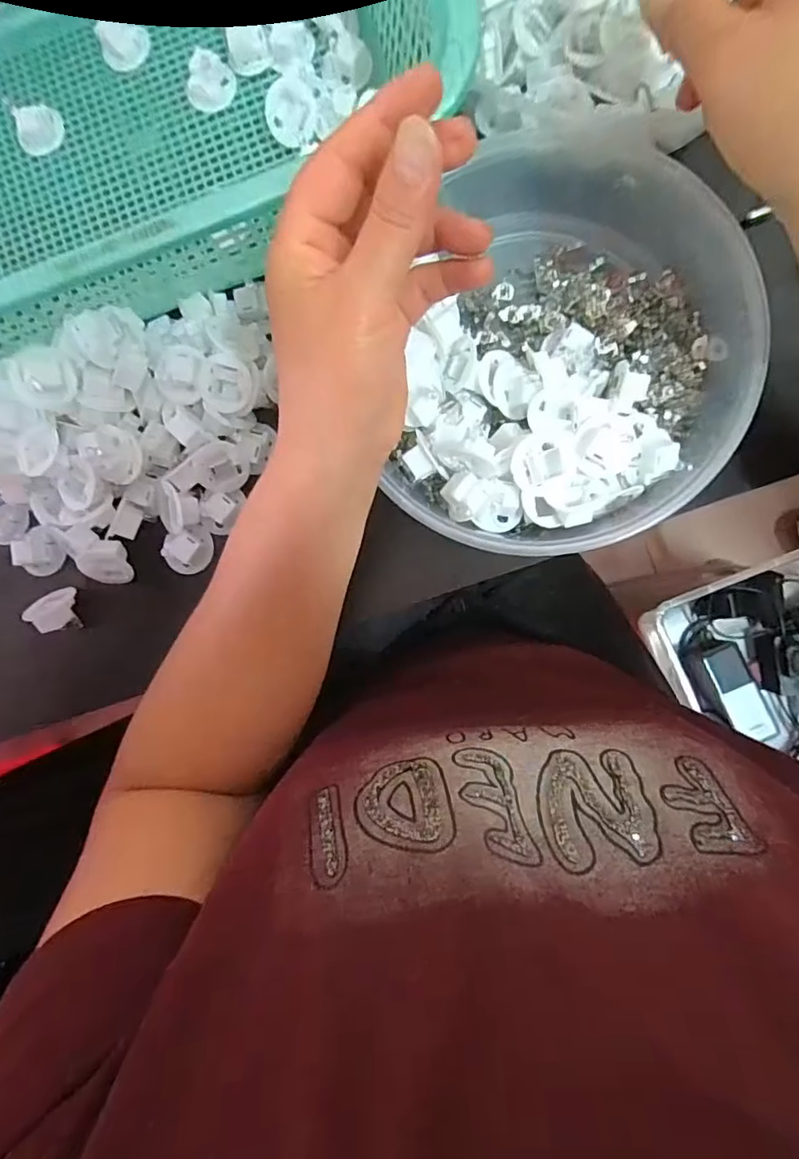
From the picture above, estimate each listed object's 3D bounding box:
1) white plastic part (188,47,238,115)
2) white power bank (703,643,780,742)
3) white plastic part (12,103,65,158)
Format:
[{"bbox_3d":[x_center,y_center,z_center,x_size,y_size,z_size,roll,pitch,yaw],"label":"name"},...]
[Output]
[{"bbox_3d":[-0.122,-0.320,0.347,0.031,0.023,0.021,-29,85,5],"label":"white plastic part"},{"bbox_3d":[0.434,0.145,0.687,0.046,0.018,0.121,-22,86,6],"label":"white power bank"},{"bbox_3d":[-0.241,-0.301,0.359,0.032,0.010,0.029,12,89,7],"label":"white plastic part"}]

